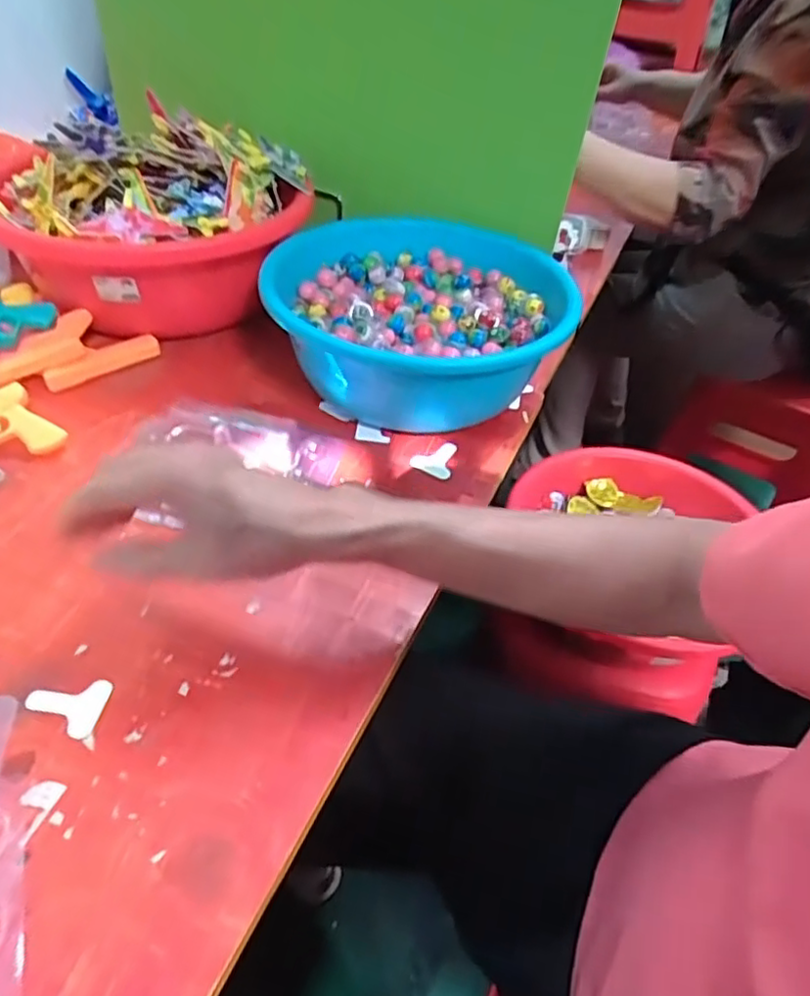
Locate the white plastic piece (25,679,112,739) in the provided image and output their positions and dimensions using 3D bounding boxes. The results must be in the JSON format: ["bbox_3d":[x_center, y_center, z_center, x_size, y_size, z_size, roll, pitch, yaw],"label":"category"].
[{"bbox_3d":[-0.198,0.120,0.377,0.045,0.004,0.035,9,44,2],"label":"white plastic piece"}]

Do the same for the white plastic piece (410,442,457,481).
[{"bbox_3d":[0.026,-0.035,0.556,0.035,0.007,0.039,18,46,12],"label":"white plastic piece"}]

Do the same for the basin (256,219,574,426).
[{"bbox_3d":[0.014,-0.154,0.598,0.251,0.102,0.250,3,44,-3],"label":"basin"}]

